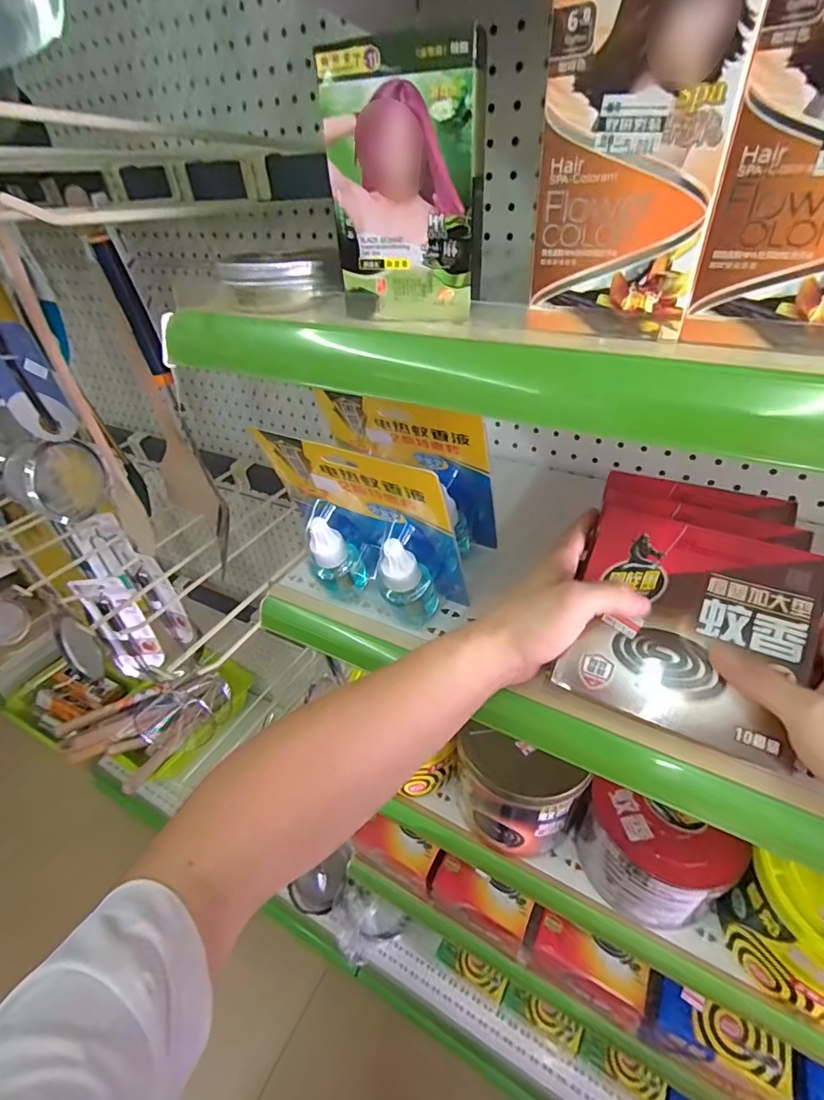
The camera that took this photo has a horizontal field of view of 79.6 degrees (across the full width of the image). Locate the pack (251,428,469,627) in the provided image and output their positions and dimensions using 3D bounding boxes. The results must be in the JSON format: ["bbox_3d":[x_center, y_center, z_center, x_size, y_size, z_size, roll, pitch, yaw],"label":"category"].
[{"bbox_3d":[-0.032,-0.019,0.390,0.137,0.156,0.061,11,41,18],"label":"pack"}]

